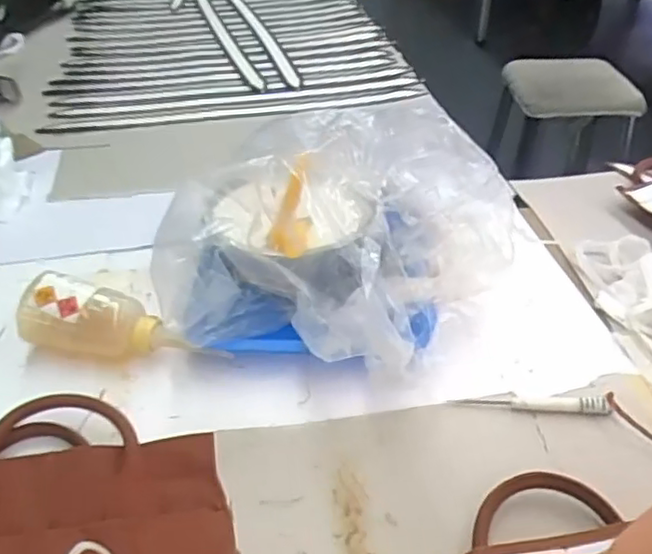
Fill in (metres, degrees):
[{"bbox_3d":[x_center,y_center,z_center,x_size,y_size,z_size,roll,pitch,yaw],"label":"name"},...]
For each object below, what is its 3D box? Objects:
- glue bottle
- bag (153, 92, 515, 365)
[{"bbox_3d":[-0.191,0.041,0.568,0.137,0.060,0.057,11,40,16],"label":"glue bottle"},{"bbox_3d":[0.015,-0.046,0.601,0.252,0.166,0.265,10,40,15],"label":"bag"}]

